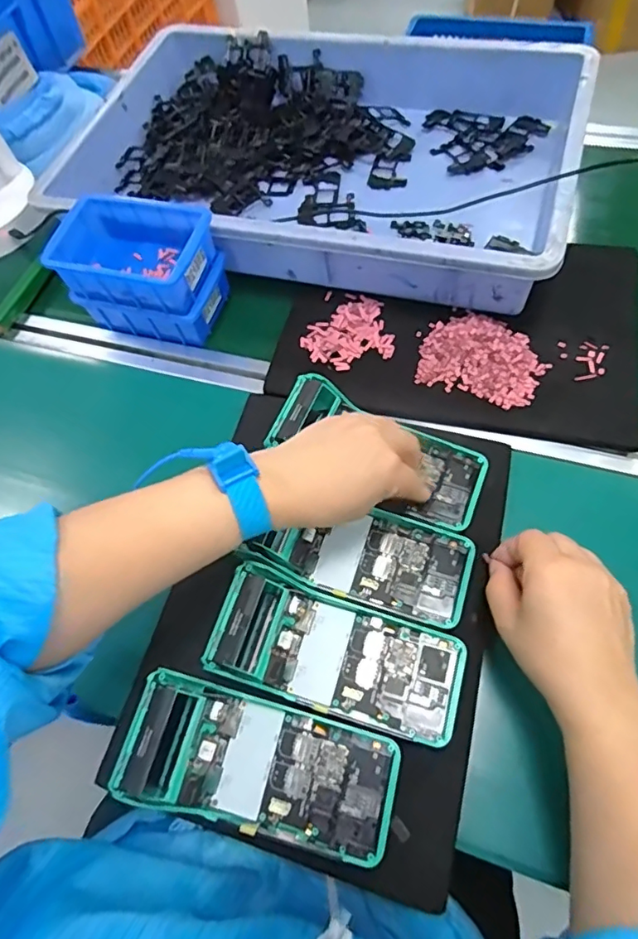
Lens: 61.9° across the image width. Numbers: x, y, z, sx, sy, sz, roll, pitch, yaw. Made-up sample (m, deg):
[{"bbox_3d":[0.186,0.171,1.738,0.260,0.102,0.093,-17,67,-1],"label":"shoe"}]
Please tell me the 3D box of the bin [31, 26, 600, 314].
[{"bbox_3d":[-0.002,-0.363,0.608,0.529,0.079,0.358,15,64,11],"label":"bin"}]

